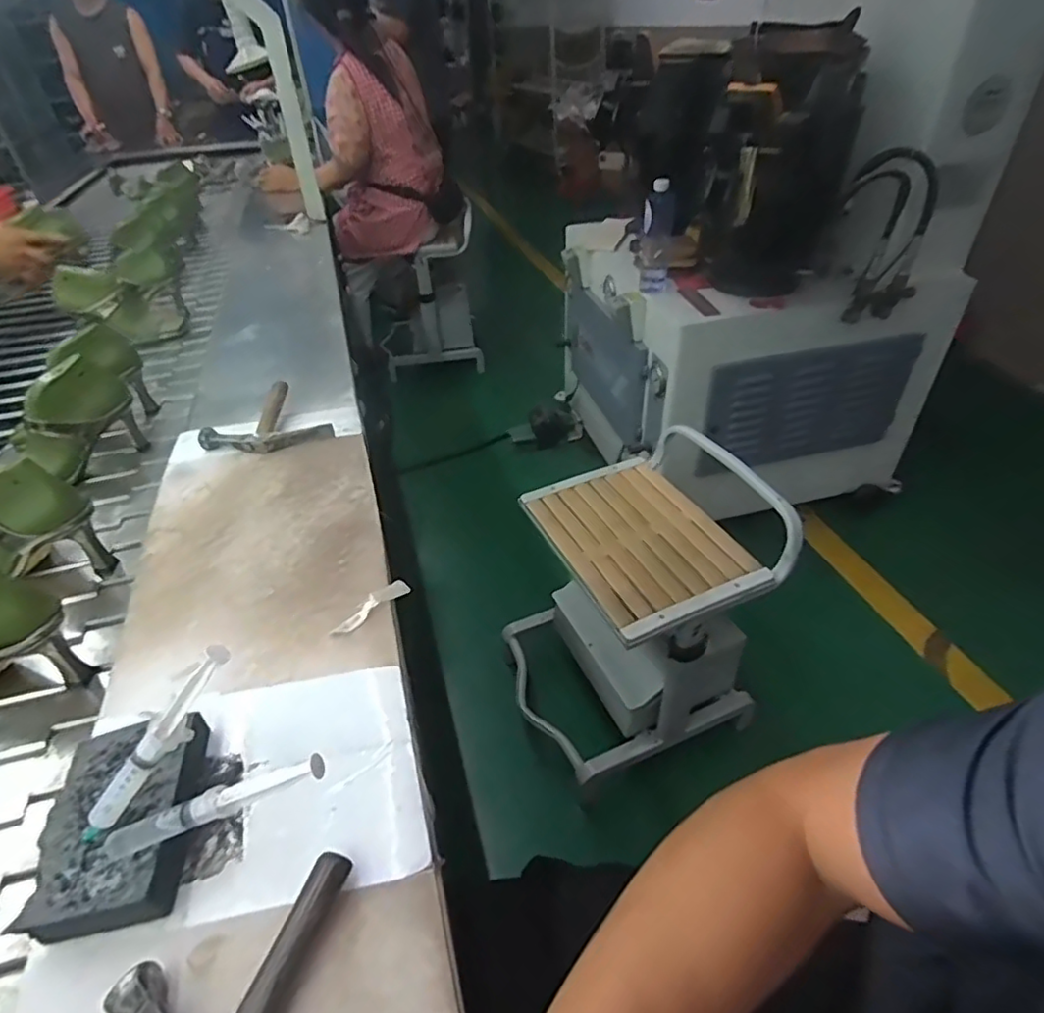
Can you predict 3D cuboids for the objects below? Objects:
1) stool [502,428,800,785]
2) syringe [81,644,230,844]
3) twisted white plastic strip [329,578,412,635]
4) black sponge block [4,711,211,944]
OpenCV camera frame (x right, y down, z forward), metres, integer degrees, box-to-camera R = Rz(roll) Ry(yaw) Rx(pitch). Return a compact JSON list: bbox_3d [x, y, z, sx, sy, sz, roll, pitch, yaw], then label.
[{"bbox_3d":[0.198,0.183,1.148,0.410,0.442,0.389,-16,41,-15],"label":"stool"},{"bbox_3d":[-0.236,0.156,0.381,0.167,0.019,0.024,-53,49,6],"label":"syringe"},{"bbox_3d":[-0.147,0.096,0.584,0.022,0.008,0.085,26,48,30],"label":"twisted white plastic strip"},{"bbox_3d":[-0.278,0.216,0.420,0.086,0.044,0.136,-11,40,-9],"label":"black sponge block"}]

